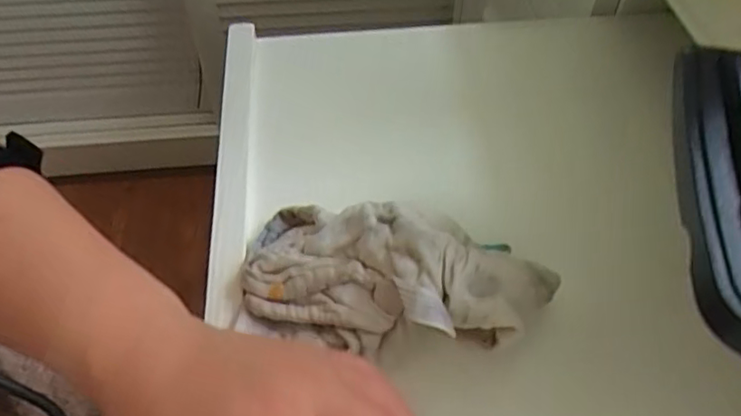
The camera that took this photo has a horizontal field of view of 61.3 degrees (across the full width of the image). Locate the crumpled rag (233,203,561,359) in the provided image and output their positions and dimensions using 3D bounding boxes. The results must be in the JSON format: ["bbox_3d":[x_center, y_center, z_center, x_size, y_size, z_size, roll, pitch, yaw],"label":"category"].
[{"bbox_3d":[0.010,0.032,0.311,0.159,0.045,0.077,12,52,11],"label":"crumpled rag"}]

